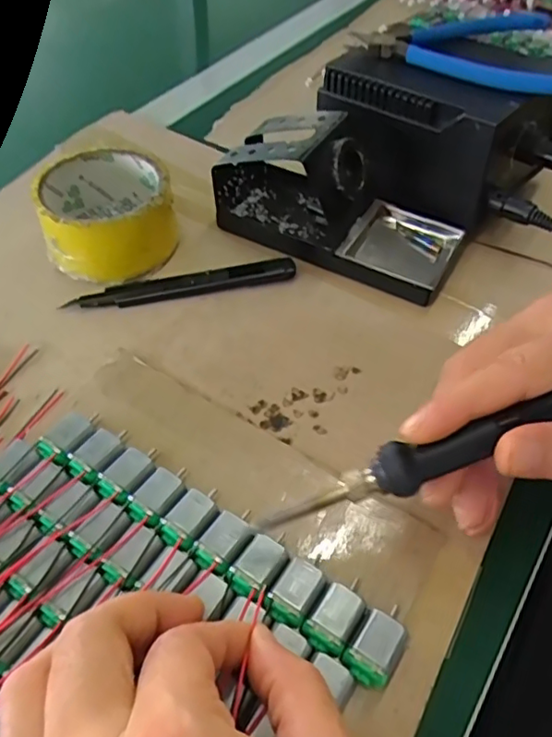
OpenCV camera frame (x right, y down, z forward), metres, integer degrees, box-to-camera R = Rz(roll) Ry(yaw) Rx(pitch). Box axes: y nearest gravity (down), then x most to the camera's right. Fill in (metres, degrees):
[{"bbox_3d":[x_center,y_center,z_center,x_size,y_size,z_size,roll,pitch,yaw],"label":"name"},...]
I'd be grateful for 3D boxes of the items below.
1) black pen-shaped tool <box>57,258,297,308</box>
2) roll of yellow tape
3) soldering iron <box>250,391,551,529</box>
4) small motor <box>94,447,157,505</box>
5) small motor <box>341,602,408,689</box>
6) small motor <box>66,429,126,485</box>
[{"bbox_3d":[-0.059,-0.053,0.374,0.143,0.009,0.018,-8,53,-7],"label":"black pen-shaped tool"},{"bbox_3d":[-0.112,-0.103,0.387,0.081,0.044,0.087,0,52,-1],"label":"roll of yellow tape"},{"bbox_3d":[0.085,0.023,0.228,0.200,0.015,0.018,-23,53,6],"label":"soldering iron"},{"bbox_3d":[-0.071,0.052,0.288,0.020,0.015,0.034,33,59,23],"label":"small motor"},{"bbox_3d":[0.042,0.114,0.242,0.018,0.016,0.035,29,57,20],"label":"small motor"},{"bbox_3d":[-0.087,0.044,0.294,0.019,0.014,0.034,24,55,17],"label":"small motor"}]

